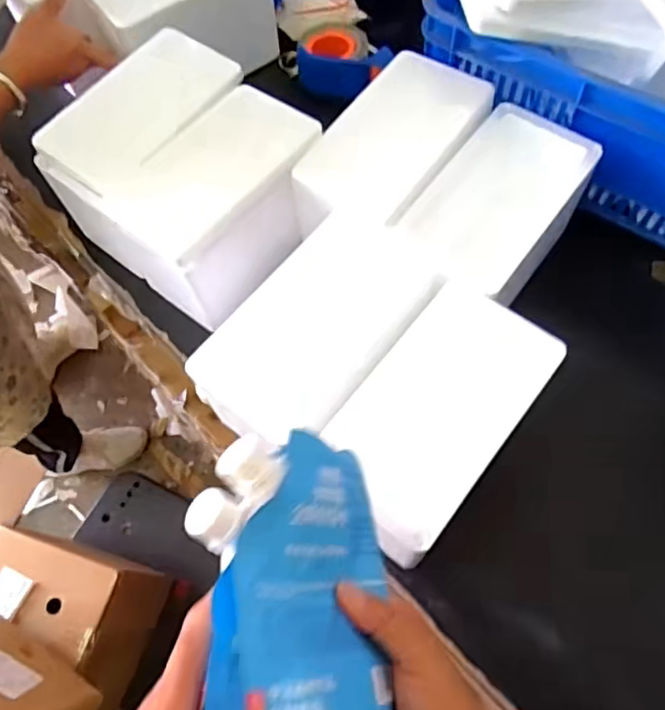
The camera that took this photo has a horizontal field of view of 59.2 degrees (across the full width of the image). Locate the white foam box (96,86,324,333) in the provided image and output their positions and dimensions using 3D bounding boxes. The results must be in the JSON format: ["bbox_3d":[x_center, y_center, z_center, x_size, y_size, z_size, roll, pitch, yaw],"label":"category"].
[{"bbox_3d":[-0.127,-0.160,0.653,0.152,0.107,0.230,36,71,19],"label":"white foam box"}]

